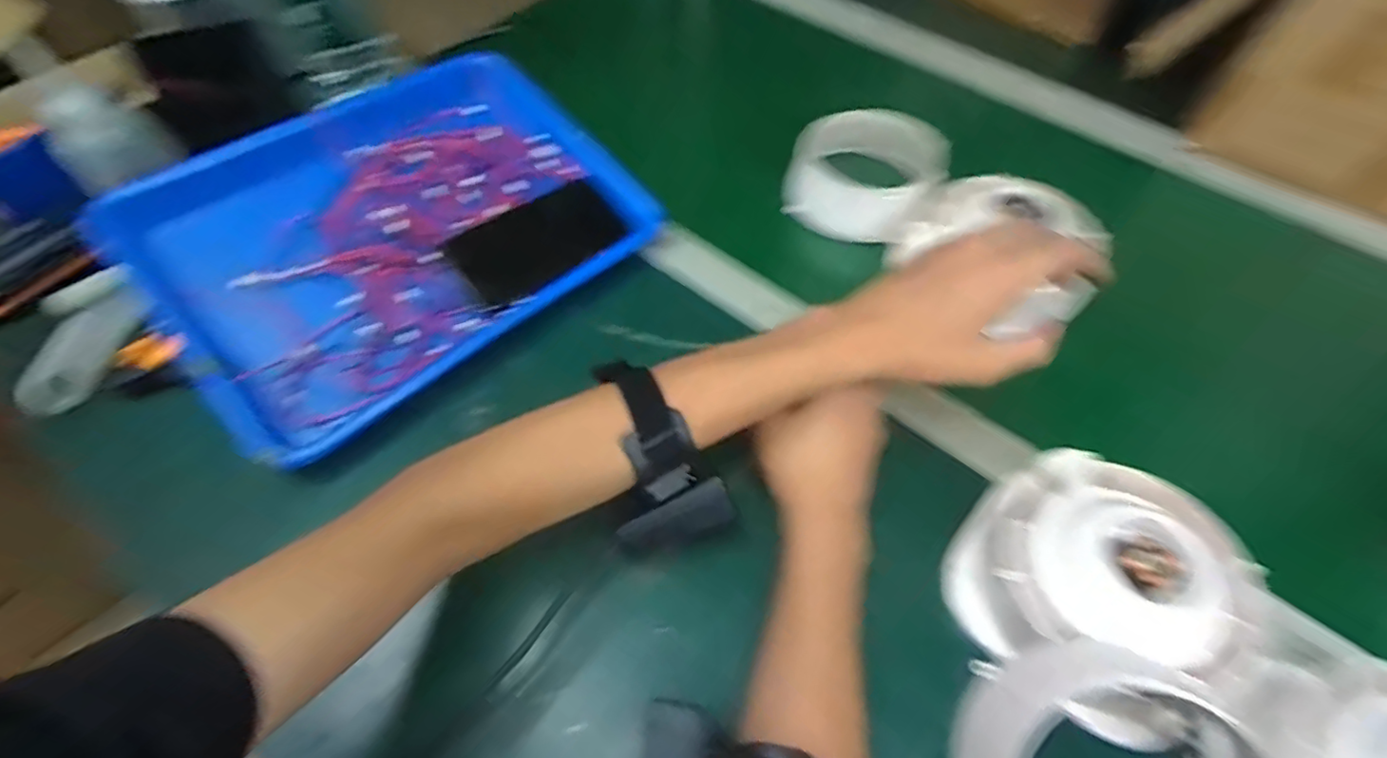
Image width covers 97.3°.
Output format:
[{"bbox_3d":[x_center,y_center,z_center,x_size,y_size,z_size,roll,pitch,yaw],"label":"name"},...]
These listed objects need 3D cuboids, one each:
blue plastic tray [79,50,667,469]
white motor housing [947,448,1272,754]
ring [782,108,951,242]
[{"bbox_3d":[-0.223,-0.117,0.486,0.350,0.062,0.253,-38,77,-22],"label":"blue plastic tray"},{"bbox_3d":[0.231,0.116,0.341,0.141,0.065,0.131,36,64,20],"label":"white motor housing"},{"bbox_3d":[0.156,-0.190,0.563,0.129,0.059,0.129,0,58,0],"label":"ring"}]

